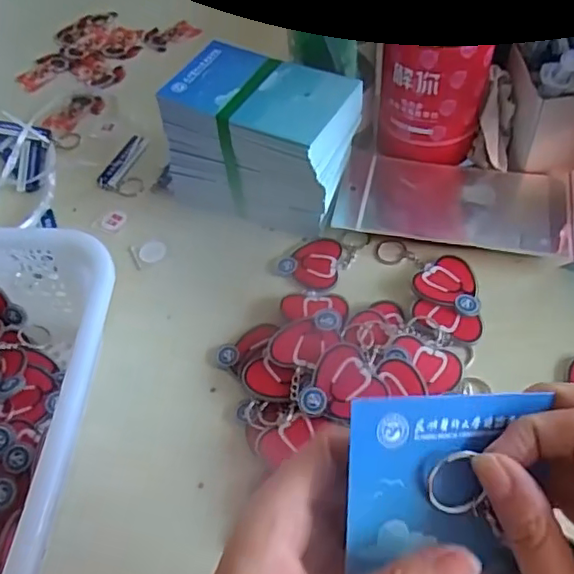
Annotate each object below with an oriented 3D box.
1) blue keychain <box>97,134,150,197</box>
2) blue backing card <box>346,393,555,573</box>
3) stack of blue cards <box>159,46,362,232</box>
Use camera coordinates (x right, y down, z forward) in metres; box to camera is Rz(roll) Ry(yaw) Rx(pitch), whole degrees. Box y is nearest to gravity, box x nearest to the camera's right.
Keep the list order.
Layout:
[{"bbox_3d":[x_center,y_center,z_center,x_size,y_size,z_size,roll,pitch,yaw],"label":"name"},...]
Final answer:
[{"bbox_3d":[-0.148,-0.117,0.568,0.043,0.004,0.073,14,56,15],"label":"blue keychain"},{"bbox_3d":[0.058,0.108,0.221,0.074,0.004,0.135,0,95,-13],"label":"blue backing card"},{"bbox_3d":[-0.018,-0.116,0.488,0.136,0.107,0.085,21,58,20],"label":"stack of blue cards"}]

